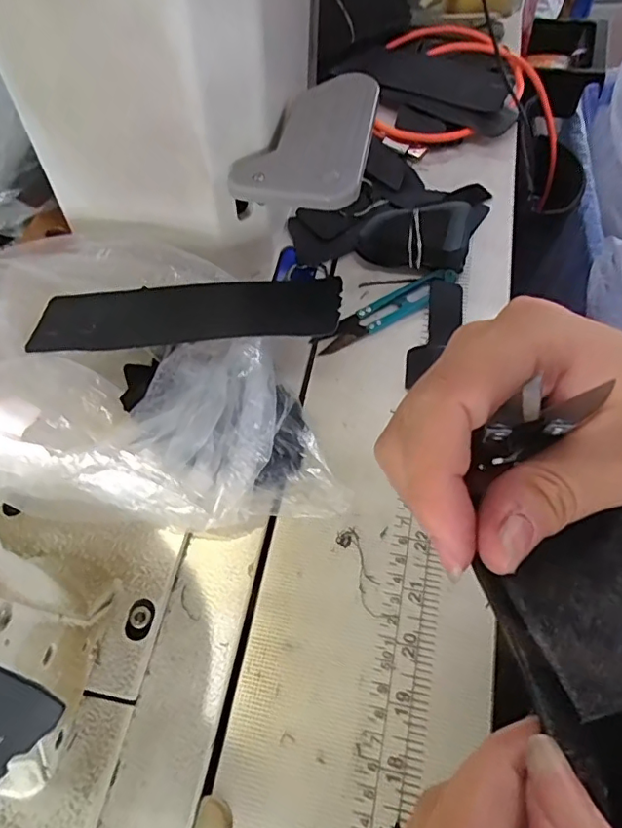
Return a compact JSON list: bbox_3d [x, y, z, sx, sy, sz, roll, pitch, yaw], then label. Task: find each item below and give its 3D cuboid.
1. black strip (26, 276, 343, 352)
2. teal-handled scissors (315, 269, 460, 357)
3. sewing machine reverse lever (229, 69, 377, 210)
[{"bbox_3d":[-0.069,-0.057,0.308,0.170,0.005,0.047,-4,51,0],"label":"black strip"},{"bbox_3d":[0.050,-0.068,0.350,0.097,0.015,0.020,-27,59,-8],"label":"teal-handled scissors"},{"bbox_3d":[-0.001,-0.157,0.307,0.068,0.012,0.101,5,60,11],"label":"sewing machine reverse lever"}]

